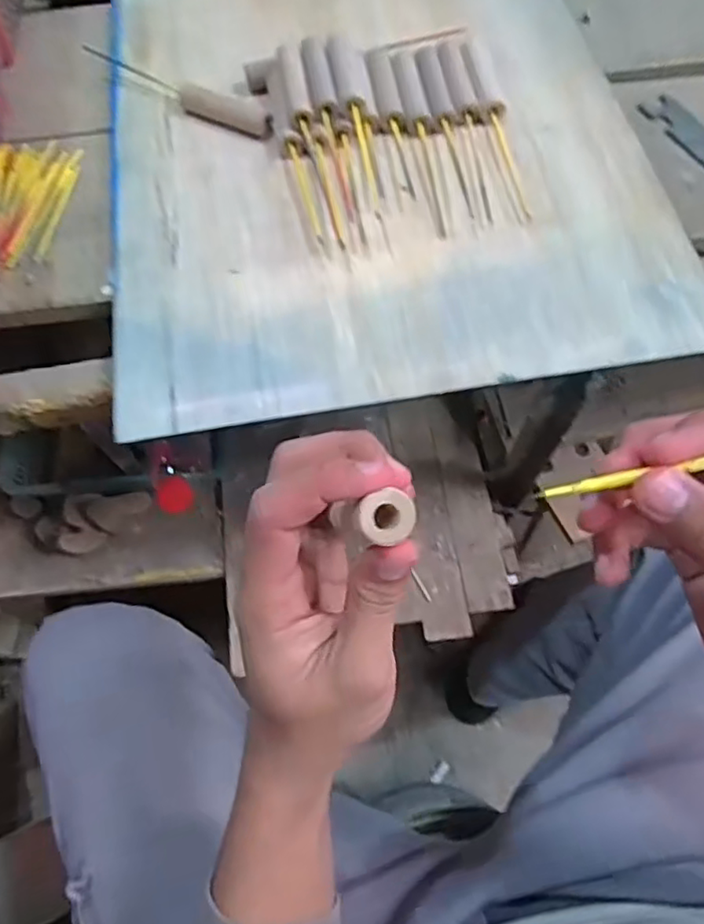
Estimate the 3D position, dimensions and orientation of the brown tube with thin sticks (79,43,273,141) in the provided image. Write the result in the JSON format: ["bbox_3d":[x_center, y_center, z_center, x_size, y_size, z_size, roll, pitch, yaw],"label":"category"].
[{"bbox_3d":[-0.142,-0.299,0.496,0.186,0.021,0.023,30,69,11],"label":"brown tube with thin sticks"}]

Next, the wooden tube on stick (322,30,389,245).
[{"bbox_3d":[0.003,-0.245,0.458,0.019,0.026,0.179,-9,67,-6],"label":"wooden tube on stick"}]

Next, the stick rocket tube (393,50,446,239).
[{"bbox_3d":[0.051,-0.244,0.463,0.017,0.012,0.177,-7,67,-4],"label":"stick rocket tube"}]

